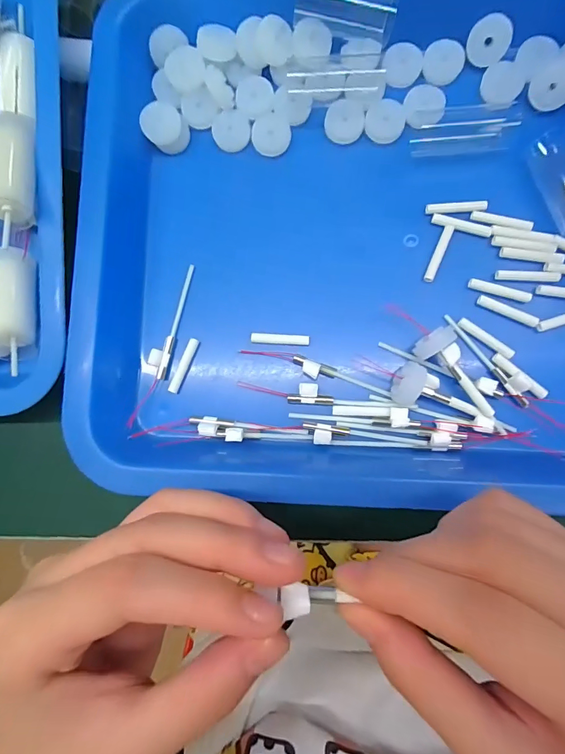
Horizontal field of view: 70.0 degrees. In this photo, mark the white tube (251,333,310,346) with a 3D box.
[{"bbox_3d":[-0.001,-0.020,0.211,0.030,0.007,0.006,3,86,4],"label":"white tube"}]

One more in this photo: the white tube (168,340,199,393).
[{"bbox_3d":[-0.052,-0.006,0.212,0.005,0.005,0.030,21,87,5],"label":"white tube"}]

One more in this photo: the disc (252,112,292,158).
[{"bbox_3d":[-0.006,-0.132,0.220,0.020,0.004,0.021,0,90,7],"label":"disc"}]

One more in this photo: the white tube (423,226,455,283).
[{"bbox_3d":[0.080,-0.063,0.207,0.005,0.004,0.031,23,87,5],"label":"white tube"}]

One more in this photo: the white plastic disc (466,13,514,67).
[{"bbox_3d":[0.107,-0.175,0.210,0.020,0.004,0.021,7,122,12],"label":"white plastic disc"}]

